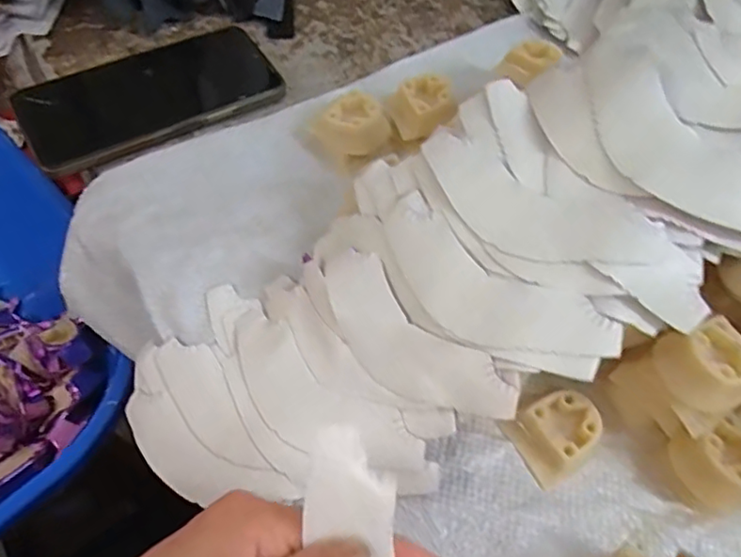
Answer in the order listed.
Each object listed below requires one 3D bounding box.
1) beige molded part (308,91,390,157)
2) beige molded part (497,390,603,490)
[{"bbox_3d":[-0.011,-0.093,0.370,0.039,0.030,0.040,-32,66,-21],"label":"beige molded part"},{"bbox_3d":[0.091,0.076,0.284,0.039,0.016,0.035,-24,63,-17],"label":"beige molded part"}]

